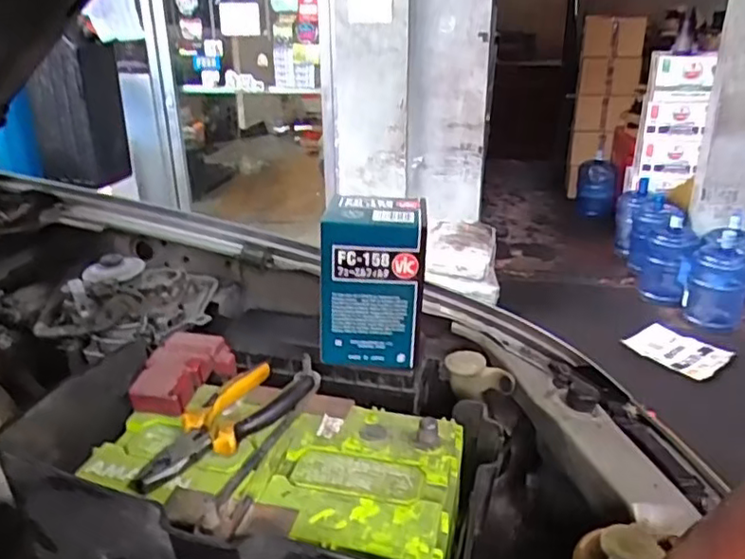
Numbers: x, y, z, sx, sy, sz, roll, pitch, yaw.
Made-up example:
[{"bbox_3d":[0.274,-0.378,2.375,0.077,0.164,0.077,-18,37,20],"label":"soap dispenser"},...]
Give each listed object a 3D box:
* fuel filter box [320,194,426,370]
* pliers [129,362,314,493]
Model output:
[{"bbox_3d":[0.003,-0.001,0.640,0.100,0.154,0.091,2,24,5],"label":"fuel filter box"},{"bbox_3d":[-0.125,0.123,0.524,0.058,0.026,0.173,14,27,29],"label":"pliers"}]

